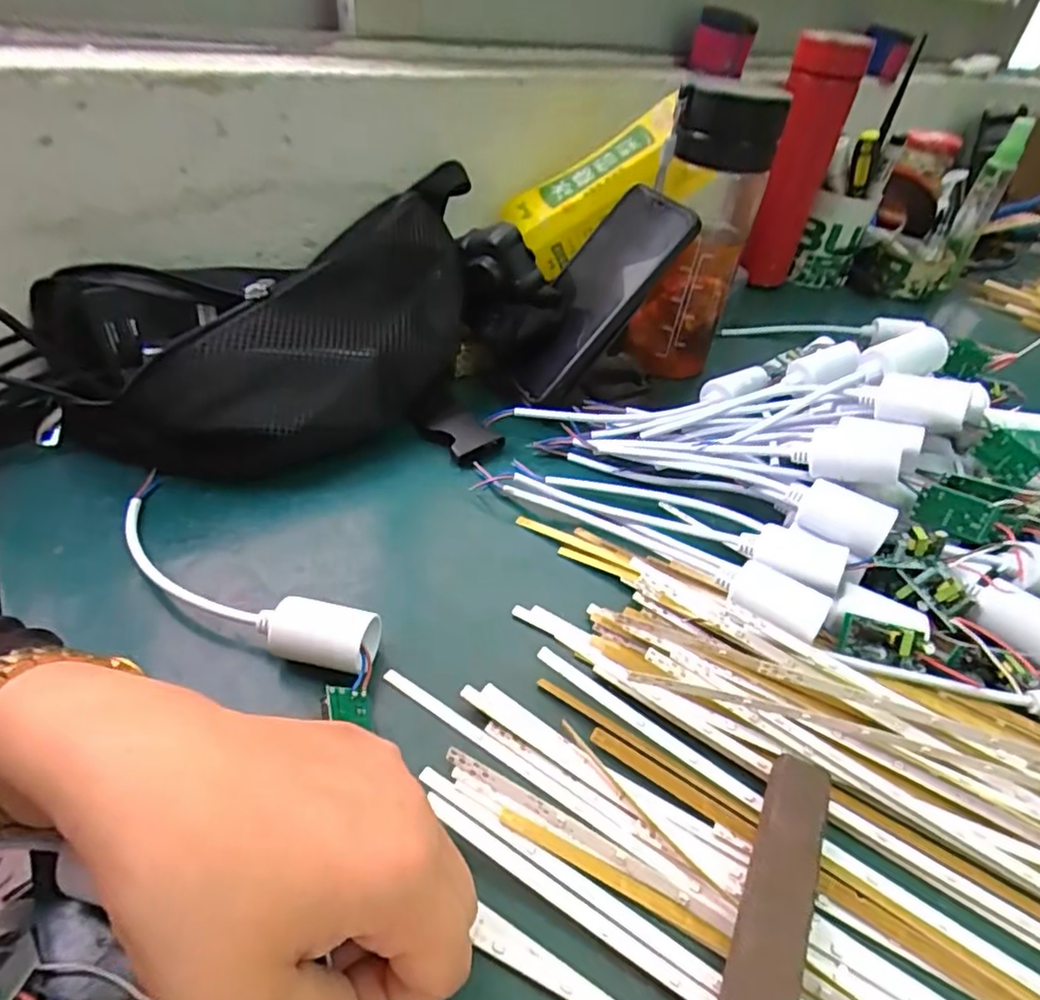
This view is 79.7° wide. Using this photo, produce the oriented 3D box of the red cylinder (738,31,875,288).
[{"bbox_3d":[0.265,-0.319,0.613,0.065,0.218,0.054,19,43,13],"label":"red cylinder"}]

